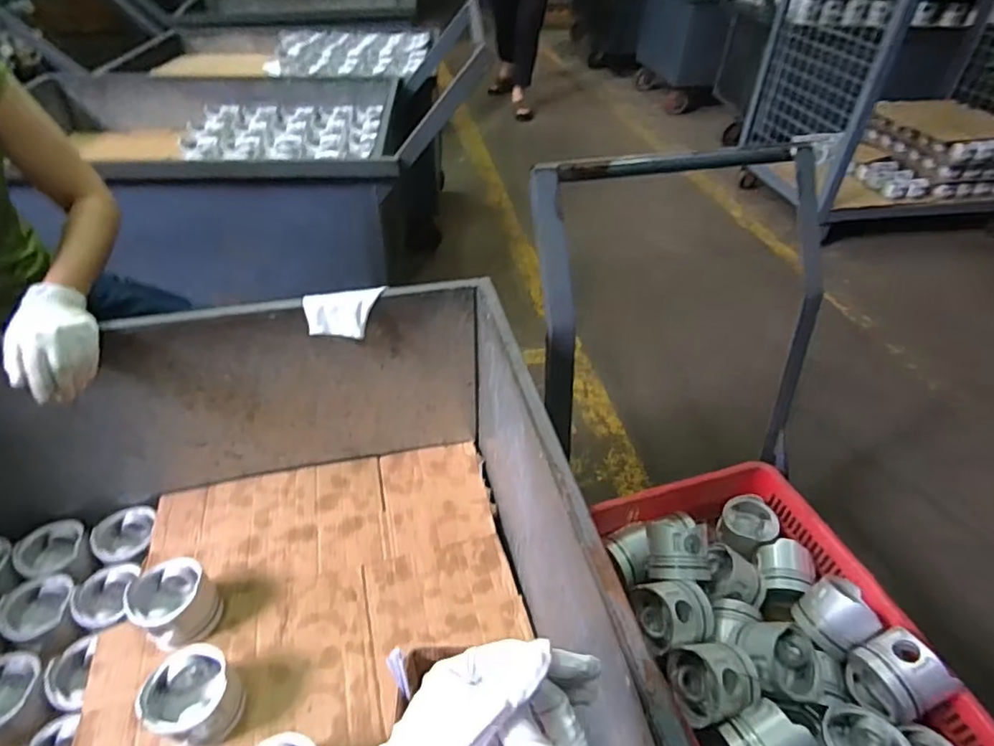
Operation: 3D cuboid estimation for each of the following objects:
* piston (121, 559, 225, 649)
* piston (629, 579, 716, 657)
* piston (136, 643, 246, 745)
[{"bbox_3d":[-0.475,0.344,0.852,0.116,0.081,0.103,26,47,25],"label":"piston"},{"bbox_3d":[0.283,0.395,0.928,0.112,0.104,0.116,1,41,-1],"label":"piston"},{"bbox_3d":[-0.397,0.430,0.756,0.103,0.084,0.101,1,41,-1],"label":"piston"}]

